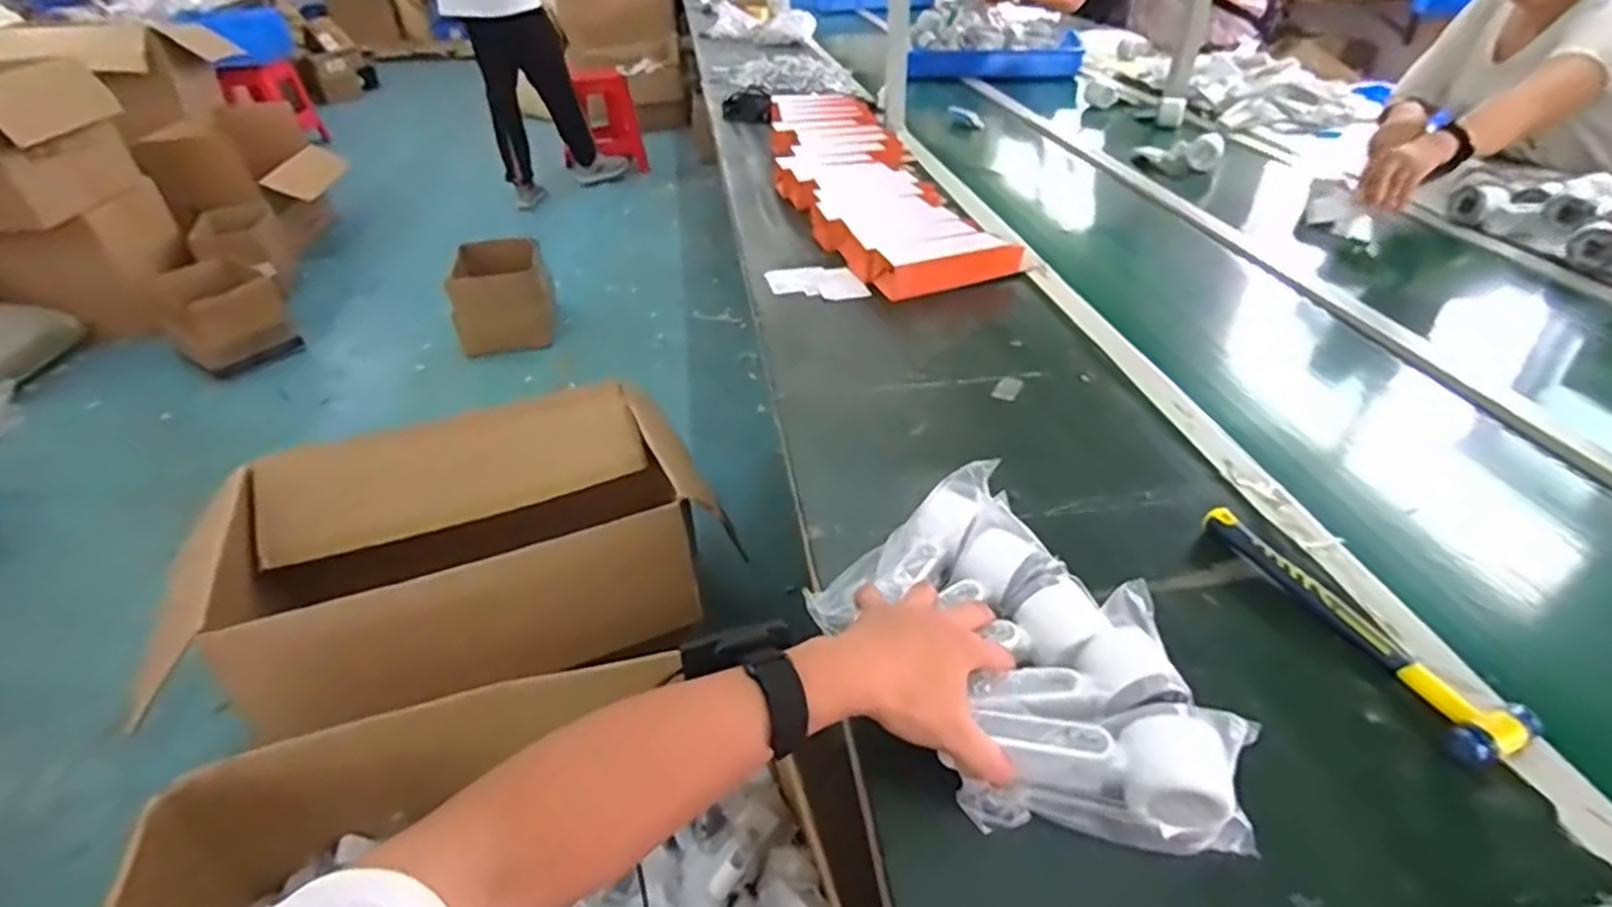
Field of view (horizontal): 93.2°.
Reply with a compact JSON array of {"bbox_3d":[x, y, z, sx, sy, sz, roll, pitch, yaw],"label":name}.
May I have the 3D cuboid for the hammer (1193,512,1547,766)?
[{"bbox_3d":[0.405,0.120,0.568,0.061,0.024,0.241,-12,38,-12],"label":"hammer"}]

